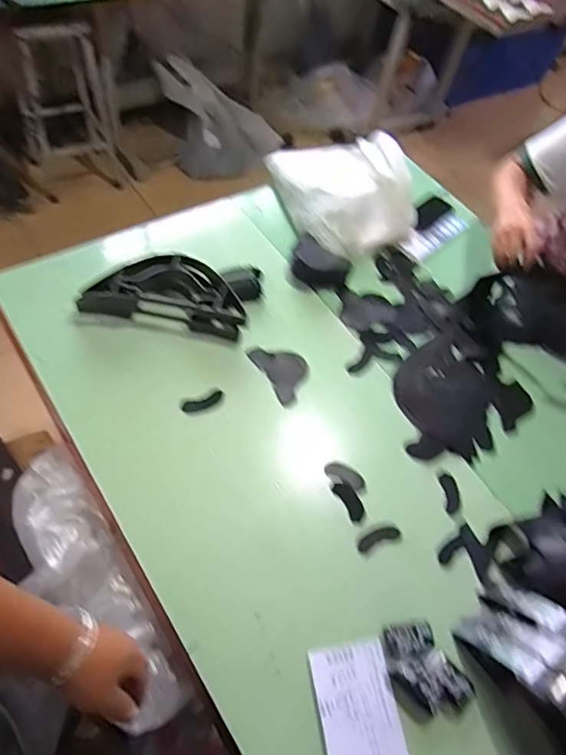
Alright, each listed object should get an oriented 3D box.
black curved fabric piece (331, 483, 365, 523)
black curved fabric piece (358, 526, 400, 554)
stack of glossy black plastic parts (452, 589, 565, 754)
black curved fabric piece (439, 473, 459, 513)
[{"bbox_3d":[0.105,0.193,0.783,0.030,0.008,0.064,-28,67,-15],"label":"black curved fabric piece"},{"bbox_3d":[0.145,0.244,0.759,0.070,0.005,0.023,-20,65,-12],"label":"black curved fabric piece"},{"bbox_3d":[0.368,0.395,0.639,0.128,0.127,0.251,-35,69,-18],"label":"stack of glossy black plastic parts"},{"bbox_3d":[0.274,0.189,0.815,0.027,0.005,0.064,0,56,-7],"label":"black curved fabric piece"}]

